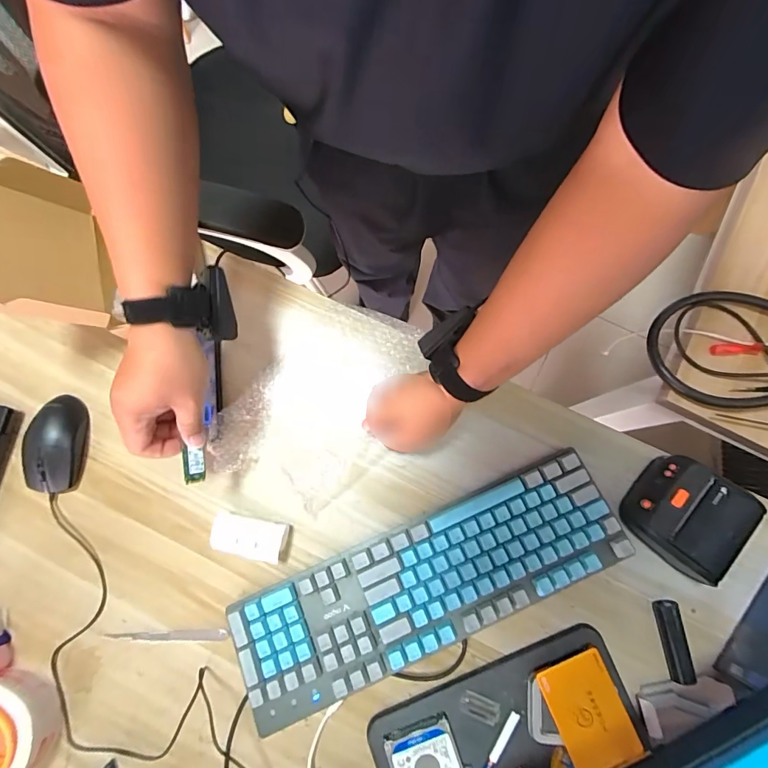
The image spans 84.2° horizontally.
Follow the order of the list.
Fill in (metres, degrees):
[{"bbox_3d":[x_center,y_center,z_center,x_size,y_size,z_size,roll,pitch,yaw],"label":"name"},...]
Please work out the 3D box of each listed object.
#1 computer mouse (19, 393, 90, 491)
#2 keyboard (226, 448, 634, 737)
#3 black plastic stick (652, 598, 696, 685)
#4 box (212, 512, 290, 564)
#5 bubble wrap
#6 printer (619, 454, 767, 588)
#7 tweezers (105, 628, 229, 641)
[{"bbox_3d":[-0.394,0.072,0.511,0.062,0.031,0.116,-2,79,0],"label":"computer mouse"},{"bbox_3d":[0.048,0.218,0.467,0.422,0.043,0.123,-23,79,-4],"label":"keyboard"},{"bbox_3d":[0.319,0.282,0.466,0.023,0.018,0.078,-6,79,-1],"label":"black plastic stick"},{"bbox_3d":[-0.153,0.173,0.485,0.085,0.033,0.040,11,79,3],"label":"box"},{"bbox_3d":[-0.082,0.010,0.522,0.168,0.030,0.253,28,80,6],"label":"bubble wrap"},{"bbox_3d":[0.336,0.145,0.475,0.105,0.056,0.105,40,82,8],"label":"printer"},{"bbox_3d":[-0.243,0.283,0.476,0.131,0.004,0.012,-1,79,0],"label":"tweezers"}]

